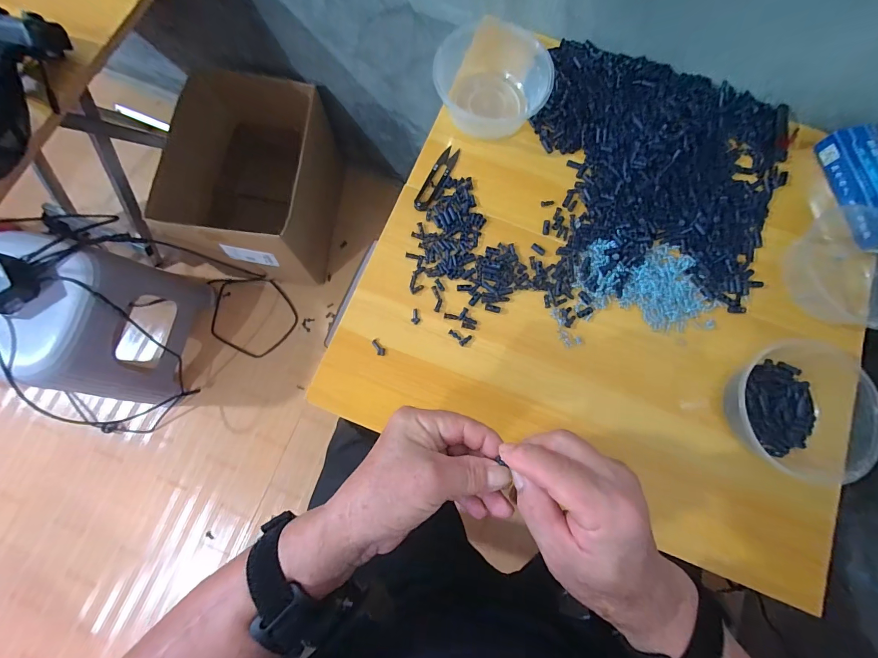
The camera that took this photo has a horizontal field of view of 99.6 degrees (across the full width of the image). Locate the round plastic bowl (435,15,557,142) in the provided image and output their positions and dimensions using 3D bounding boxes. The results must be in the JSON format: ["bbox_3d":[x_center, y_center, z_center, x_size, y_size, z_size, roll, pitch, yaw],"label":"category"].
[{"bbox_3d":[0.063,-0.319,0.464,0.128,0.053,0.132,0,79,-2],"label":"round plastic bowl"}]

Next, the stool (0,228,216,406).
[{"bbox_3d":[-0.726,-0.004,0.770,0.280,0.338,0.285,6,79,-1],"label":"stool"}]

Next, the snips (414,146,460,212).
[{"bbox_3d":[-0.002,-0.193,0.476,0.023,0.010,0.100,26,79,3],"label":"snips"}]

